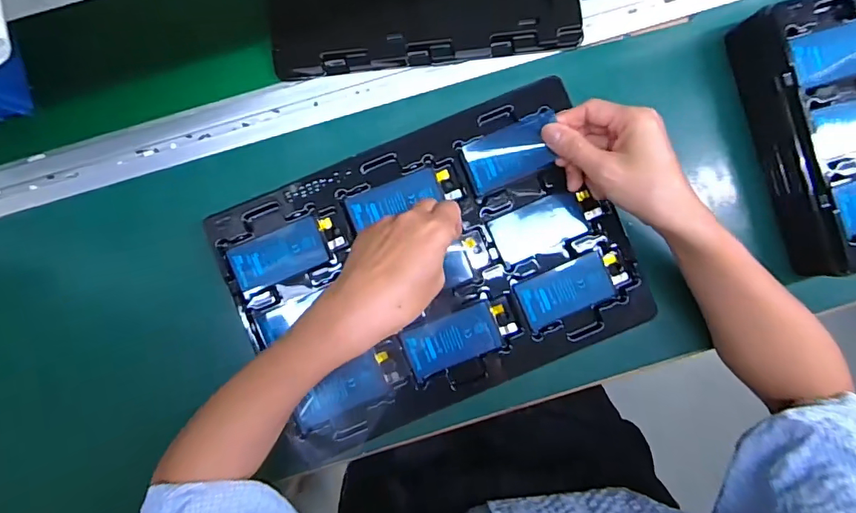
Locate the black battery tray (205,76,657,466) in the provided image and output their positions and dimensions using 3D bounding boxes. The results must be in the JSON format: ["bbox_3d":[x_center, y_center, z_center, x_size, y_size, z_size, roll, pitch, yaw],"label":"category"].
[{"bbox_3d":[0.003,0.013,0.418,0.326,0.019,0.226,-23,90,-1],"label":"black battery tray"}]

